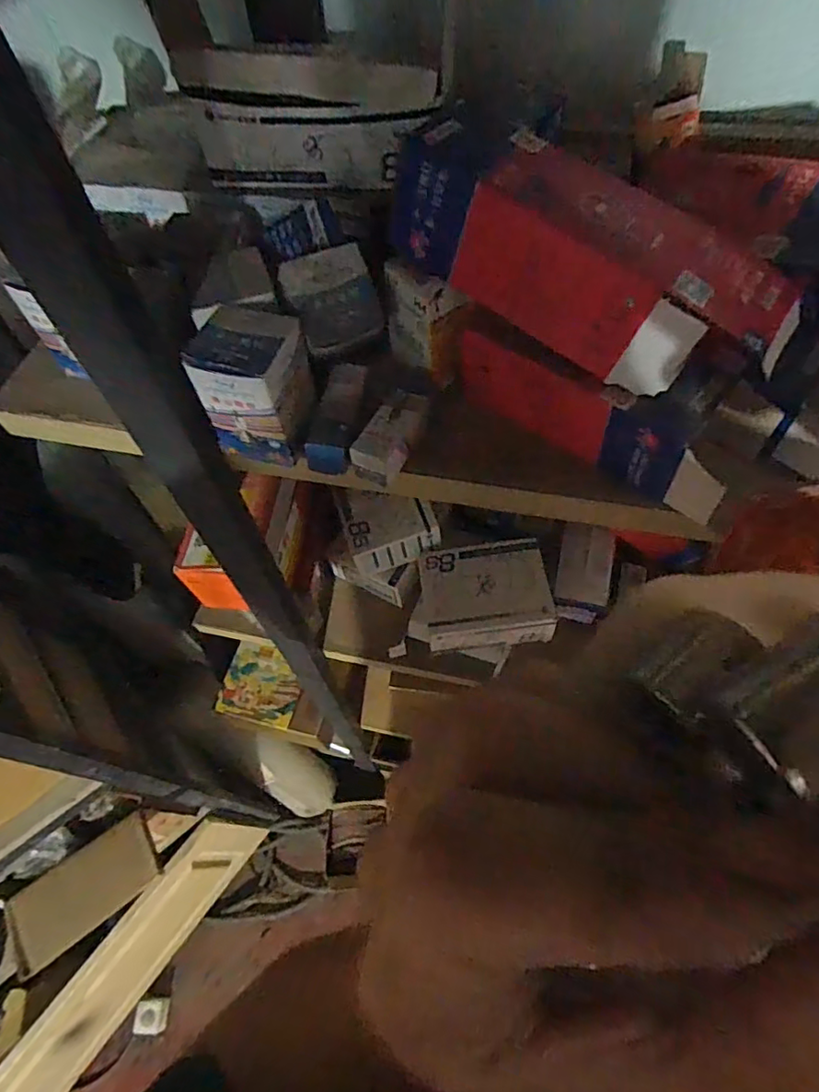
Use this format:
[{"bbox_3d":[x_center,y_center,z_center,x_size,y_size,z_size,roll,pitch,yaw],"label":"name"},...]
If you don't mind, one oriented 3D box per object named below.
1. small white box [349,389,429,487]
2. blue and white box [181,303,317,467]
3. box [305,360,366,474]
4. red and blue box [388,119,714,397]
[{"bbox_3d":[-0.011,-0.064,0.334,0.025,0.021,0.054,22,62,16],"label":"small white box"},{"bbox_3d":[-0.083,-0.087,0.320,0.054,0.071,0.051,9,59,8],"label":"blue and white box"},{"bbox_3d":[-0.041,-0.077,0.343,0.026,0.027,0.065,6,59,7],"label":"box"},{"bbox_3d":[0.079,-0.147,0.289,0.153,0.058,0.063,35,65,8],"label":"red and blue box"}]

